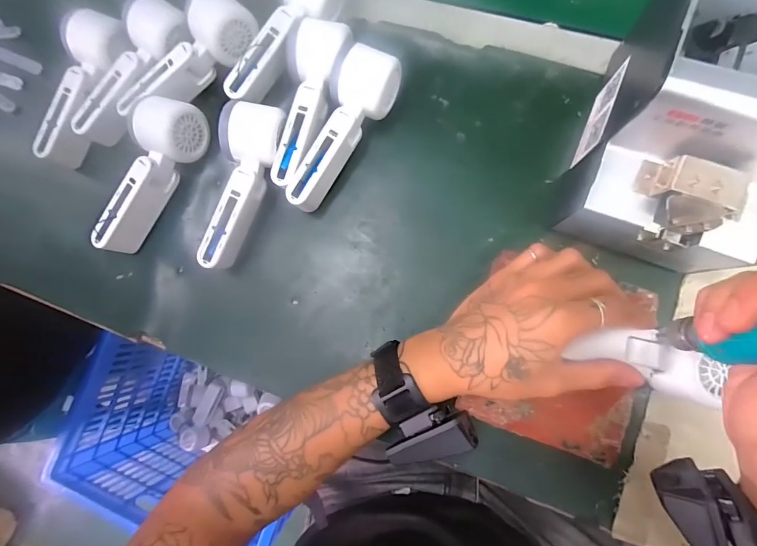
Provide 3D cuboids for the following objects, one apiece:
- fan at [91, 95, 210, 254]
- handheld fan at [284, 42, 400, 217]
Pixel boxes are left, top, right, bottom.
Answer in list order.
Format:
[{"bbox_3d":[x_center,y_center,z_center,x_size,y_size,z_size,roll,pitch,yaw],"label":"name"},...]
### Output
[{"bbox_3d":[-0.240,-0.100,0.384,0.055,0.047,0.168,31,87,9],"label":"fan"},{"bbox_3d":[-0.034,-0.133,0.366,0.052,0.052,0.158,23,86,8],"label":"handheld fan"}]

